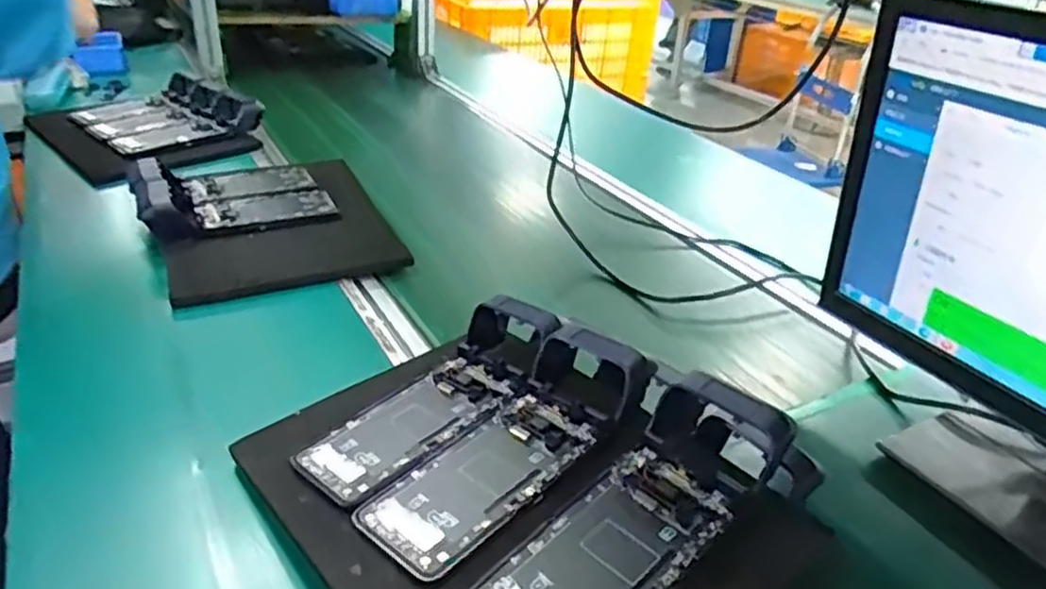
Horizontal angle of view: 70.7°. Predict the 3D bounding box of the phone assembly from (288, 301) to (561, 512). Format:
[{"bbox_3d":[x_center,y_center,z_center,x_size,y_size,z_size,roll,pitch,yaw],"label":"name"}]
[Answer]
[{"bbox_3d":[-0.054,0.065,0.549,0.088,0.061,0.233,26,36,33],"label":"phone assembly"}]

